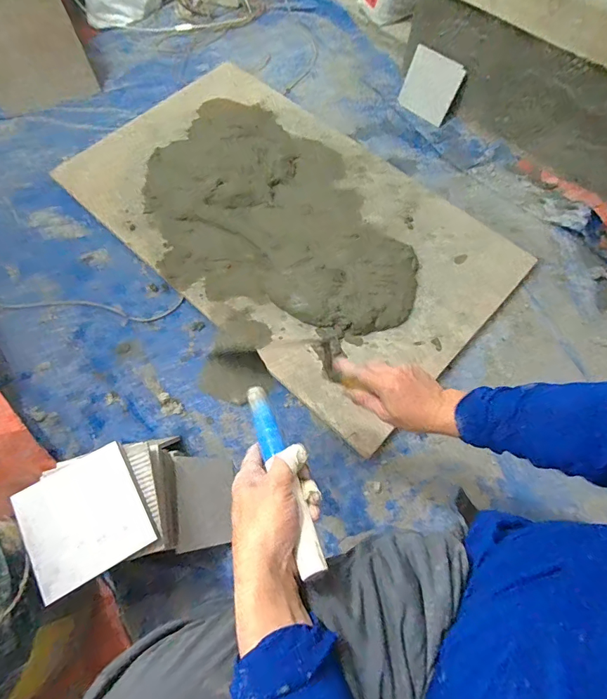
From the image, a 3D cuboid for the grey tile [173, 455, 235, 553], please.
[{"bbox_3d":[-0.164,0.251,0.666,0.093,0.004,0.144,6,56,-29],"label":"grey tile"}]

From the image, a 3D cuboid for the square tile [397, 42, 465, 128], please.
[{"bbox_3d":[0.365,-0.763,1.155,0.163,0.152,0.016,40,53,16],"label":"square tile"}]

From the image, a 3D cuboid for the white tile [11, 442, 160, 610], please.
[{"bbox_3d":[-0.295,0.226,0.537,0.151,0.010,0.148,-28,74,-13],"label":"white tile"}]

